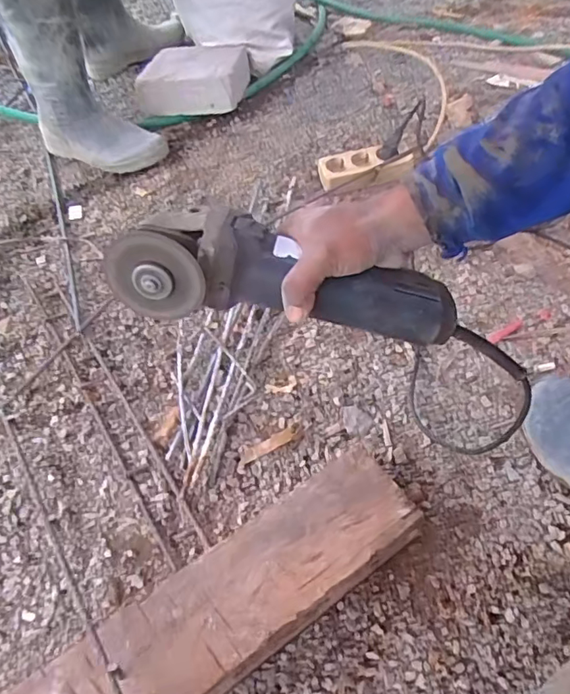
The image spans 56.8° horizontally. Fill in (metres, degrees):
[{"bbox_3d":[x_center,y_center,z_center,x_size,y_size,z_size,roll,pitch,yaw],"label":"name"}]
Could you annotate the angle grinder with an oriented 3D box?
[{"bbox_3d":[0.032,-0.049,0.431,0.329,0.063,0.080,10,51,-8],"label":"angle grinder"}]

